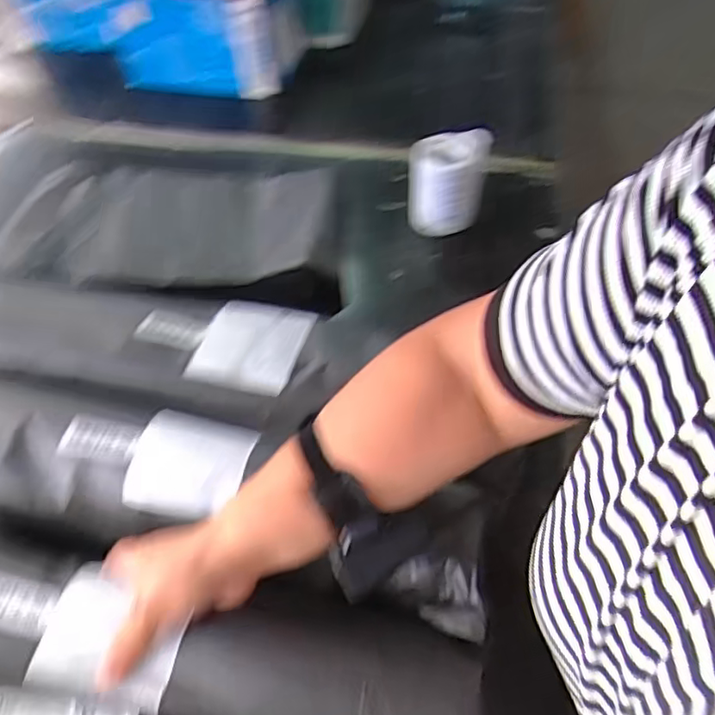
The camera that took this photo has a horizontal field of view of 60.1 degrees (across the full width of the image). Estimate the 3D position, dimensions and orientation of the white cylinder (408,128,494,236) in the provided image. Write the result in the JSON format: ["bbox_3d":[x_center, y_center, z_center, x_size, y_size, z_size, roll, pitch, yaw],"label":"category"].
[{"bbox_3d":[0.111,-0.214,0.776,0.085,0.111,0.077,4,51,6],"label":"white cylinder"}]

